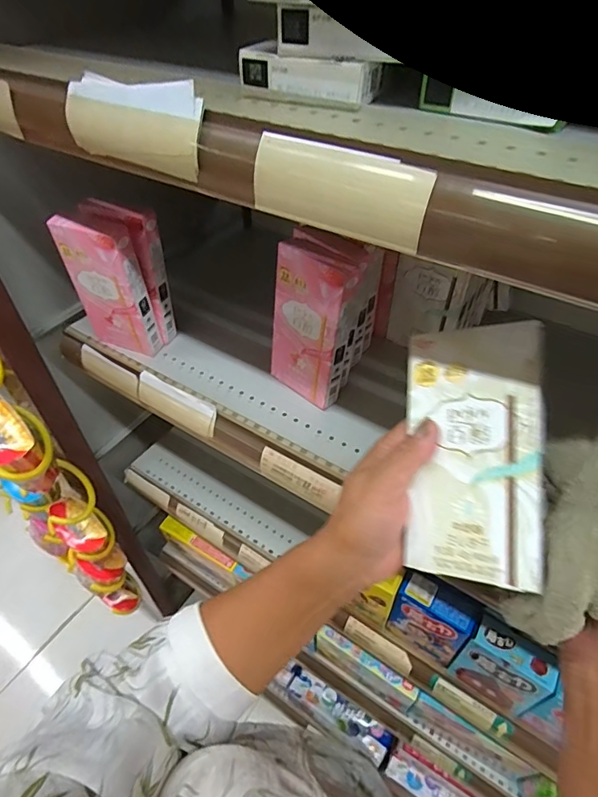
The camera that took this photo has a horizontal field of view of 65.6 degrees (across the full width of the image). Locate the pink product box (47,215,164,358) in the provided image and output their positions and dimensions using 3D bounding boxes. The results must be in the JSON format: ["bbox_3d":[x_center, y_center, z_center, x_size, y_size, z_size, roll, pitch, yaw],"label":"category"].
[{"bbox_3d":[-0.217,-0.123,0.530,0.087,0.159,0.027,18,48,15],"label":"pink product box"}]

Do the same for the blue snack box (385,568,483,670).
[{"bbox_3d":[0.162,0.272,0.574,0.091,0.125,0.038,27,51,22],"label":"blue snack box"}]

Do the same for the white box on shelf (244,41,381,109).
[{"bbox_3d":[0.008,-0.208,0.294,0.081,0.021,0.036,22,50,19],"label":"white box on shelf"}]

